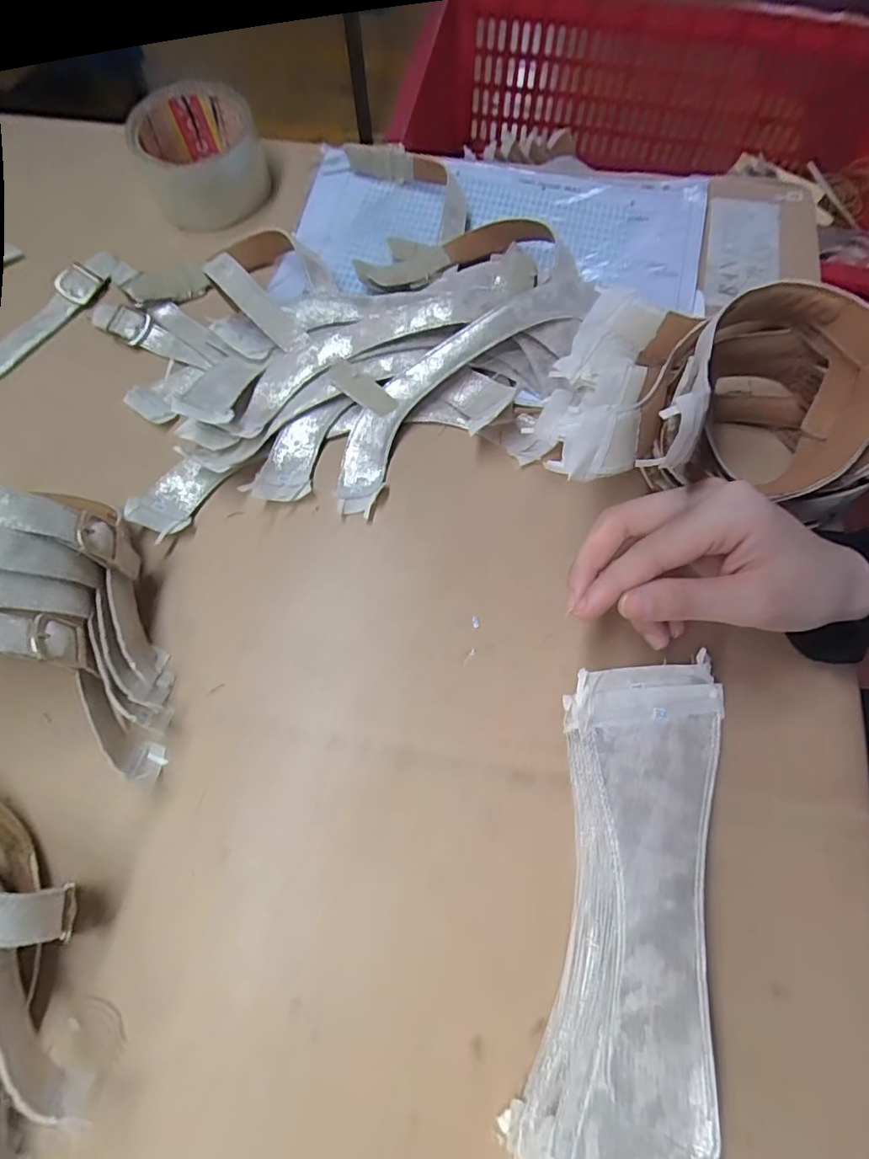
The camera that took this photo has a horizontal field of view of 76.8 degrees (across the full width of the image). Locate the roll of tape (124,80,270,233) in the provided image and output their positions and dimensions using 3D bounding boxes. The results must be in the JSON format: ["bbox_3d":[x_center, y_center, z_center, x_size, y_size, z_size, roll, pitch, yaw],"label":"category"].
[{"bbox_3d":[-0.180,-0.329,0.422,0.092,0.045,0.092,-22,71,-8],"label":"roll of tape"}]

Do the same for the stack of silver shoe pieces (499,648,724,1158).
[{"bbox_3d":[0.082,0.148,0.239,0.065,0.051,0.220,9,70,3],"label":"stack of silver shoe pieces"}]

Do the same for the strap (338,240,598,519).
[{"bbox_3d":[0.016,-0.127,0.347,0.214,0.031,0.052,-41,74,-1],"label":"strap"}]

